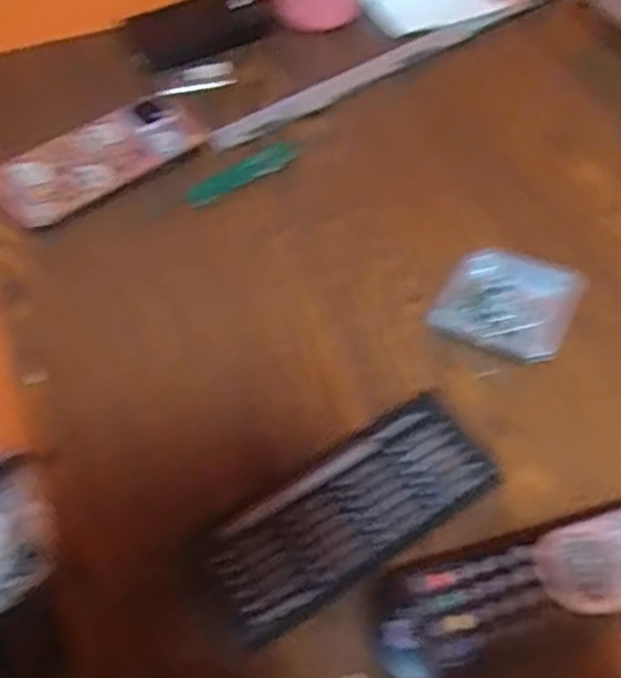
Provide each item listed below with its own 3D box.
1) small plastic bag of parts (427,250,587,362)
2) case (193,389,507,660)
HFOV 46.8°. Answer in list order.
[{"bbox_3d":[0.121,-0.023,0.441,0.075,0.014,0.073,23,57,15],"label":"small plastic bag of parts"},{"bbox_3d":[0.018,0.086,0.358,0.150,0.015,0.062,-29,59,-20],"label":"case"}]

